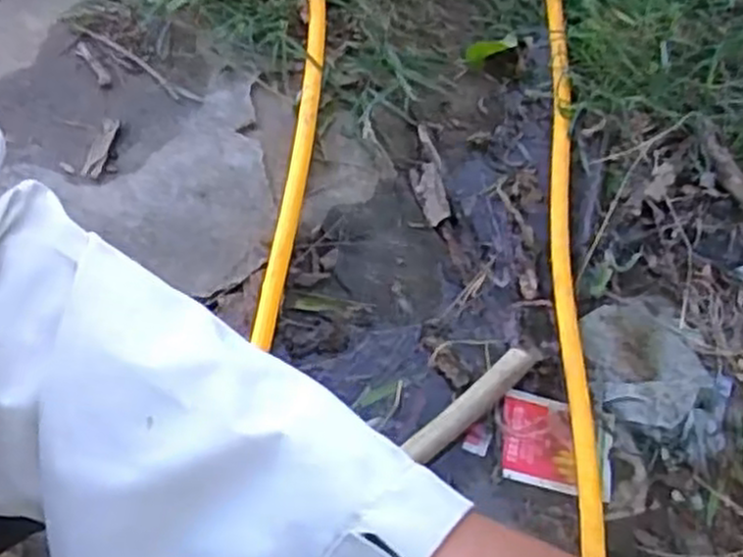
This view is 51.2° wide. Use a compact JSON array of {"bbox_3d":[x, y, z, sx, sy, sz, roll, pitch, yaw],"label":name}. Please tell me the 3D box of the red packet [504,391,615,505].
[{"bbox_3d":[0.181,0.164,0.759,0.109,0.010,0.087,14,63,-1],"label":"red packet"}]

